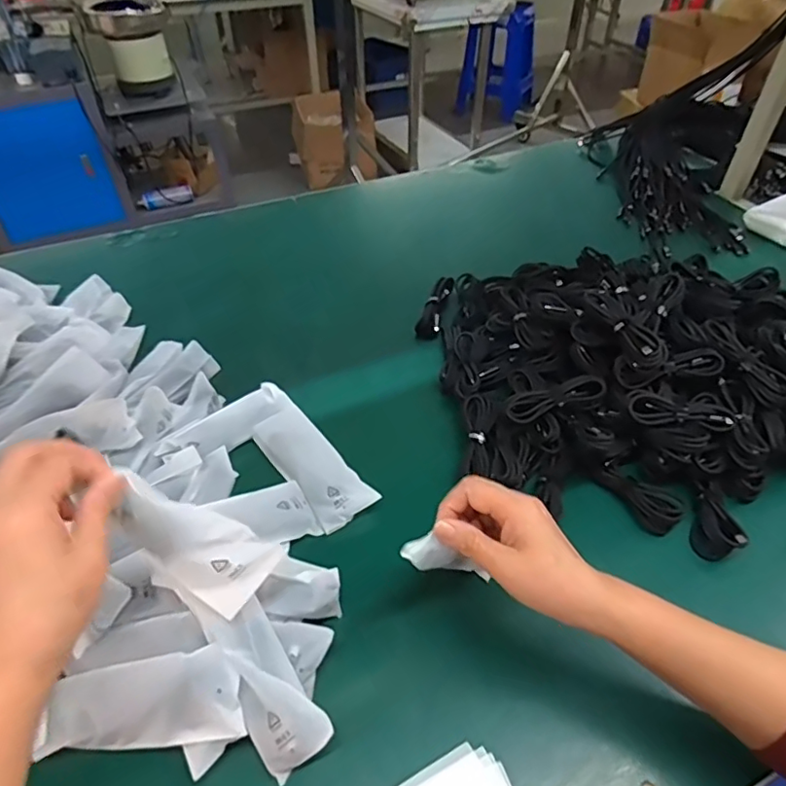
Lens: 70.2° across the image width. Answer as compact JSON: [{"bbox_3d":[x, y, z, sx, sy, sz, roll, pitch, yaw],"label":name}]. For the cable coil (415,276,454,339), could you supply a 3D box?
[{"bbox_3d":[0.061,-0.118,0.780,0.030,0.044,0.116,12,46,12],"label":"cable coil"}]

